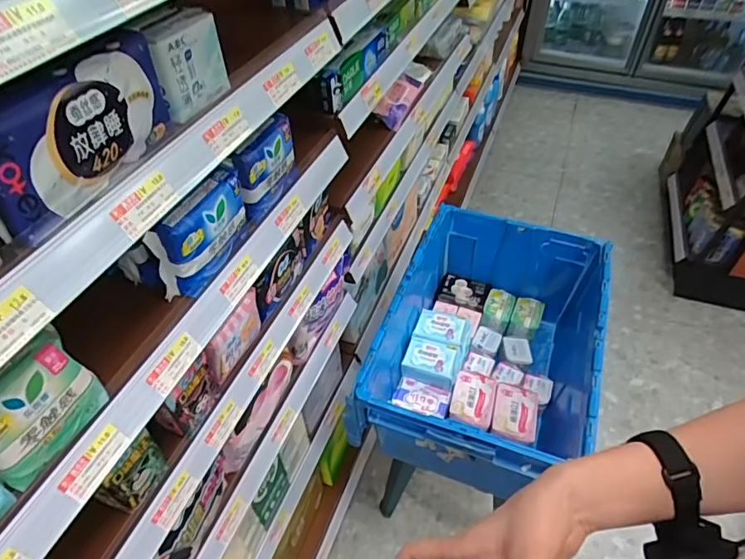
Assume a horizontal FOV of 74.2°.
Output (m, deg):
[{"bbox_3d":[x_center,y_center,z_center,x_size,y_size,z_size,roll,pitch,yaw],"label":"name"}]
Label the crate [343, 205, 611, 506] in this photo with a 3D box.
[{"bbox_3d":[0.244,0.145,1.075,0.412,0.270,0.558,13,48,13],"label":"crate"}]

